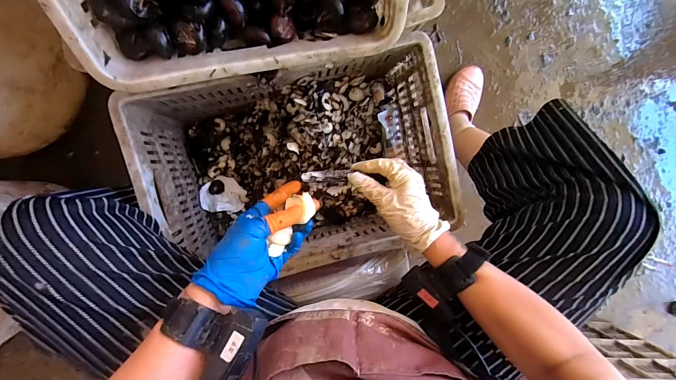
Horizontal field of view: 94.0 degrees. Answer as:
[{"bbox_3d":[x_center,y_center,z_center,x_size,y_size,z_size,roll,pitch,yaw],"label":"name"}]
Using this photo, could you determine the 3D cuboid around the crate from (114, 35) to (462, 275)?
[{"bbox_3d":[-0.067,-0.045,0.578,0.461,0.239,0.295,-15,97,-7],"label":"crate"}]

